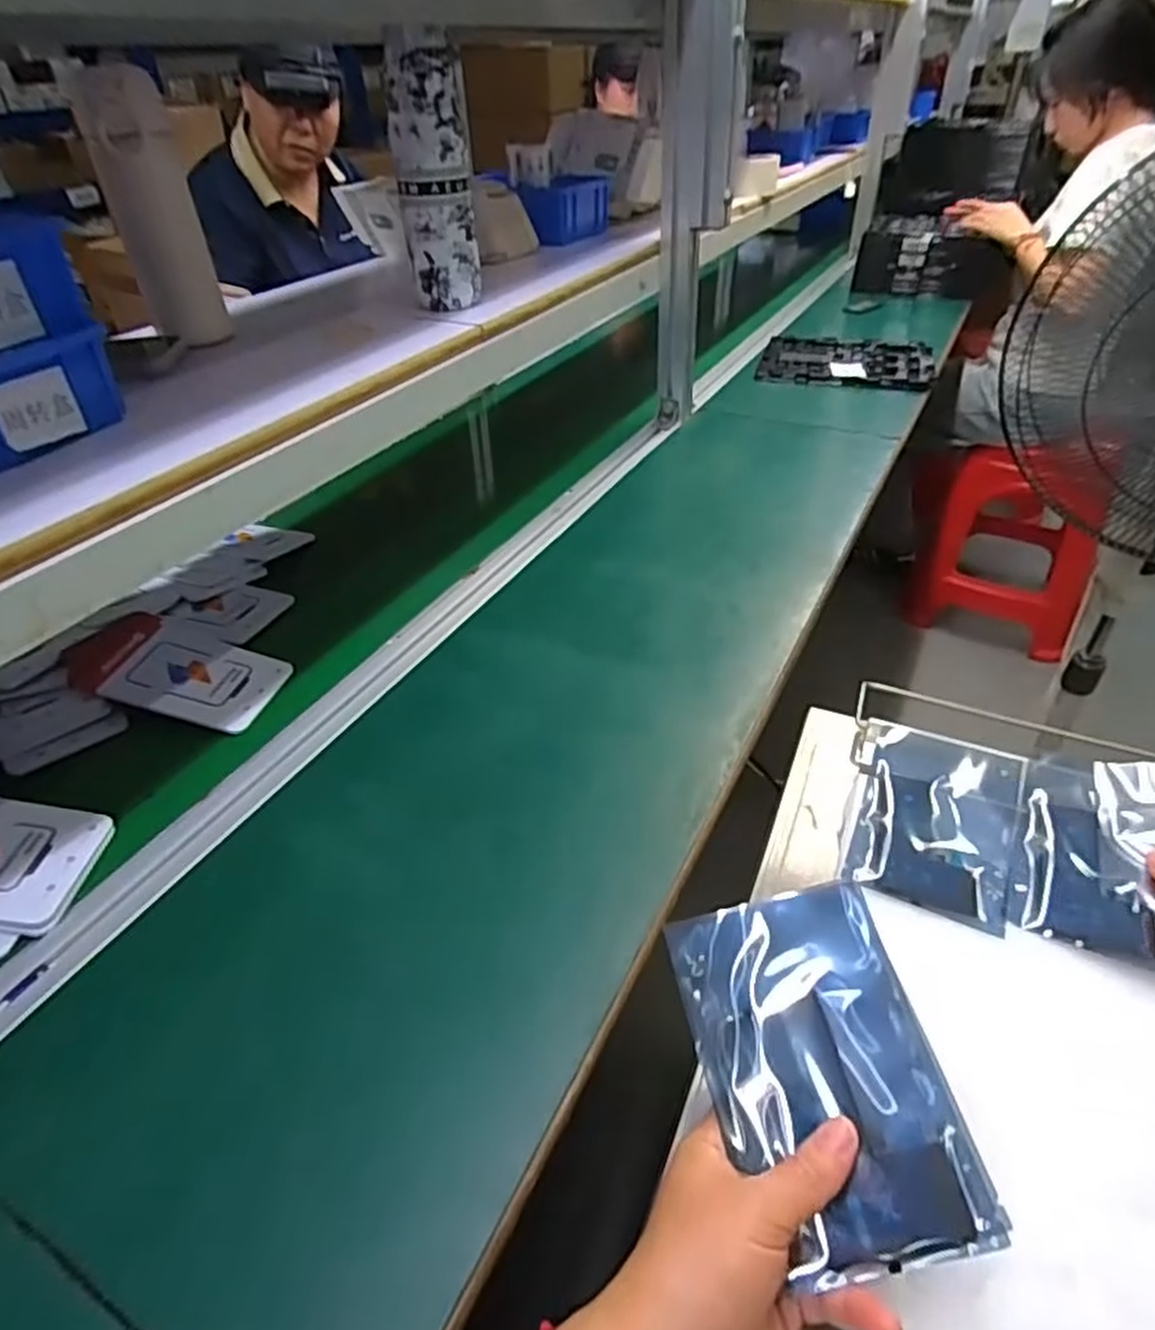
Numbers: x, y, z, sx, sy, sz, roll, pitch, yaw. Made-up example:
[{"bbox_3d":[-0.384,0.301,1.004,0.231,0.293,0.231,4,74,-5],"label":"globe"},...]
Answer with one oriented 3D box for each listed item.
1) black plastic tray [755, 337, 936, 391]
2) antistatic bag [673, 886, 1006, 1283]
[{"bbox_3d":[0.452,-0.514,1.251,0.267,0.024,0.240,13,42,17],"label":"black plastic tray"},{"bbox_3d":[0.108,0.178,0.333,0.100,0.016,0.144,-13,53,-1],"label":"antistatic bag"}]

